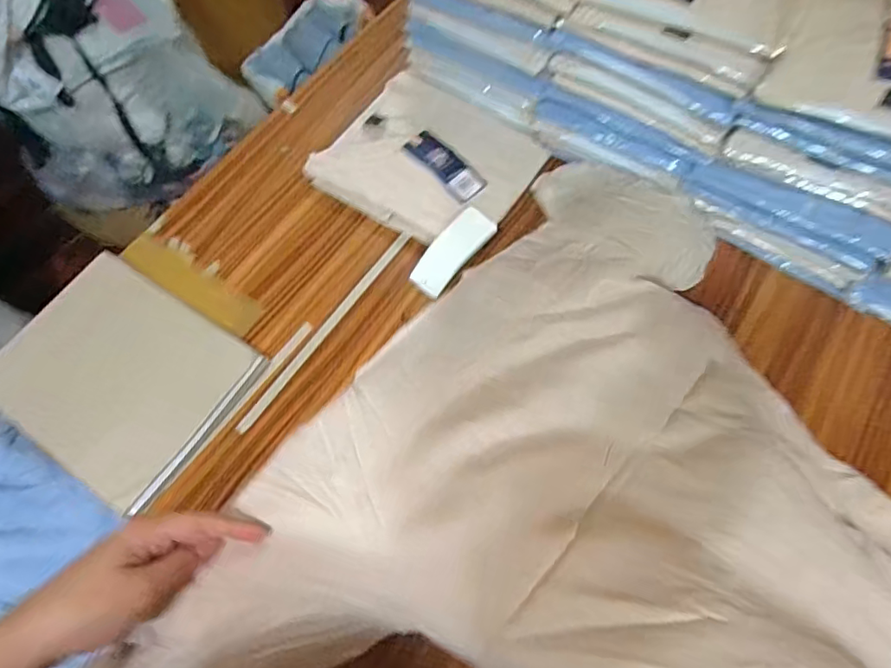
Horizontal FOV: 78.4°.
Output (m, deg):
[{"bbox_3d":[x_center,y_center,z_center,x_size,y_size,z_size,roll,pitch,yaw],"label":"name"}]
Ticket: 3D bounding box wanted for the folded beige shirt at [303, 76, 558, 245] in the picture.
[{"bbox_3d":[-0.022,-0.232,0.728,0.251,0.054,0.210,31,70,15],"label":"folded beige shirt"}]

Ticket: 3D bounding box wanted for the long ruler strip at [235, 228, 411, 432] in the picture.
[{"bbox_3d":[-0.143,-0.010,0.665,0.015,0.006,0.310,32,71,16],"label":"long ruler strip"}]

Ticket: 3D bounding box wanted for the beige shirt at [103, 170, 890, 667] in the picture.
[{"bbox_3d":[0.164,0.158,0.484,0.559,0.110,0.652,30,70,15],"label":"beige shirt"}]

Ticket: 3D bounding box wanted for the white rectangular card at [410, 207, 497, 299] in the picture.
[{"bbox_3d":[0.007,-0.101,0.671,0.047,0.009,0.117,42,95,5],"label":"white rectangular card"}]

